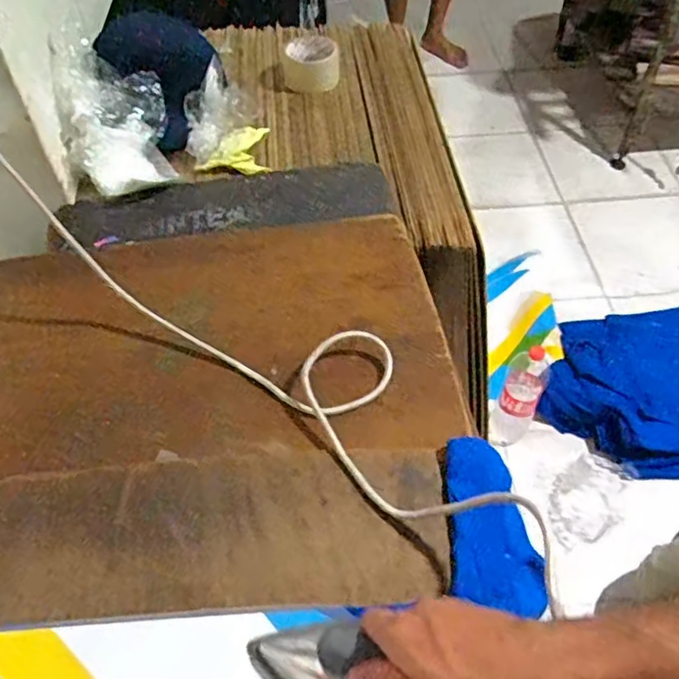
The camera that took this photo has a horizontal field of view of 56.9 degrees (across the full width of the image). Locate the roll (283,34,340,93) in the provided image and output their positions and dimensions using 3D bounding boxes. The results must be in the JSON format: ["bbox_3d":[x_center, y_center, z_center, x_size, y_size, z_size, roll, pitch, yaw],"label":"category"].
[{"bbox_3d":[-0.046,-0.448,1.011,0.091,0.054,0.102,-3,53,0],"label":"roll"}]

